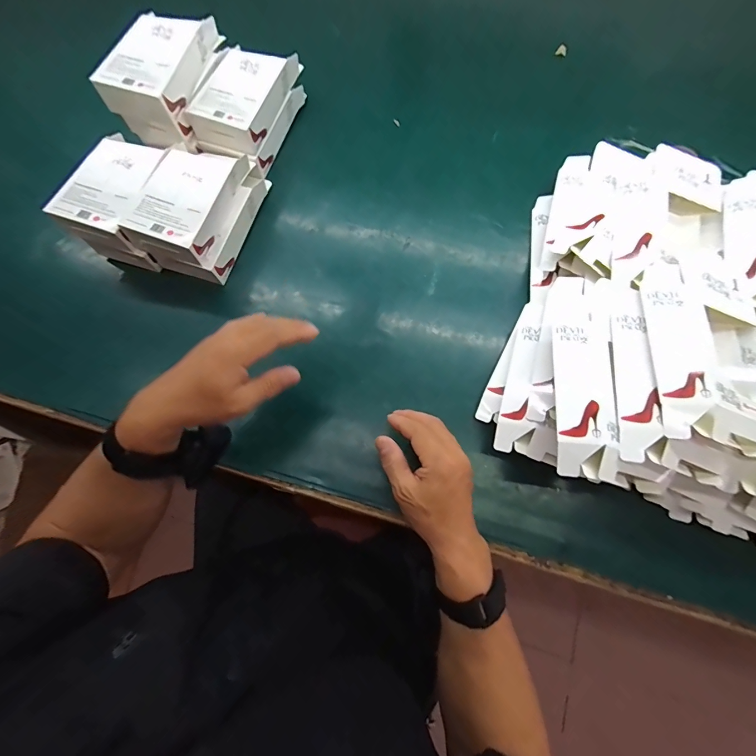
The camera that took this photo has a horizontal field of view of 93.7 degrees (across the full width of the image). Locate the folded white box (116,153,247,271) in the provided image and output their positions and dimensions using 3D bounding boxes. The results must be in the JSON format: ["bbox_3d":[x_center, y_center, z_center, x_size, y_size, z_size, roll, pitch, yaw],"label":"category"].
[{"bbox_3d":[-0.249,-0.233,0.466,0.100,0.048,0.163,16,75,6],"label":"folded white box"}]

